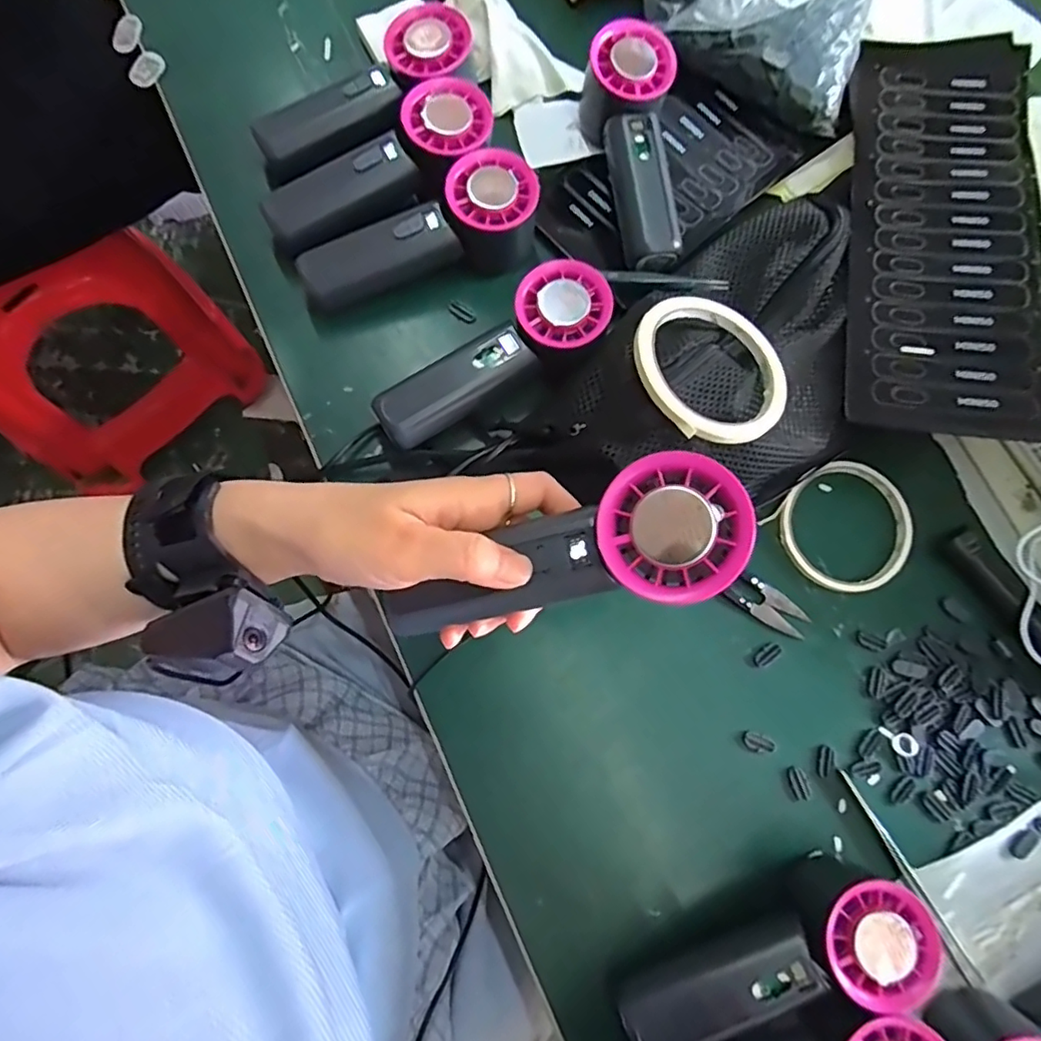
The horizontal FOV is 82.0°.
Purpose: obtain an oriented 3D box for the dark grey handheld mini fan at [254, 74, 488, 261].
[{"bbox_3d":[-0.090,-0.223,0.395,0.158,0.051,0.063,-35,83,-12],"label":"dark grey handheld mini fan"}]

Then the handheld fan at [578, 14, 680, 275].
[{"bbox_3d":[0.075,-0.248,0.407,0.058,0.054,0.160,-2,77,-3],"label":"handheld fan"}]

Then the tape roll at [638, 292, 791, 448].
[{"bbox_3d":[0.109,-0.088,0.345,0.086,0.008,0.095,-14,75,-15],"label":"tape roll"}]

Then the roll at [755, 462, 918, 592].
[{"bbox_3d":[0.216,0.003,0.392,0.090,0.008,0.082,1,77,-5],"label":"roll"}]

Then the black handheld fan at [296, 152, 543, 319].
[{"bbox_3d":[-0.067,-0.184,0.391,0.160,0.052,0.057,-18,78,-6],"label":"black handheld fan"}]

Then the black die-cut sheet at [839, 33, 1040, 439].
[{"bbox_3d":[0.282,-0.202,0.401,0.128,0.007,0.309,5,74,7],"label":"black die-cut sheet"}]

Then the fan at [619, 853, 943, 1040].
[{"bbox_3d":[0.132,0.238,0.313,0.157,0.055,0.059,-29,80,-8],"label":"fan"}]

